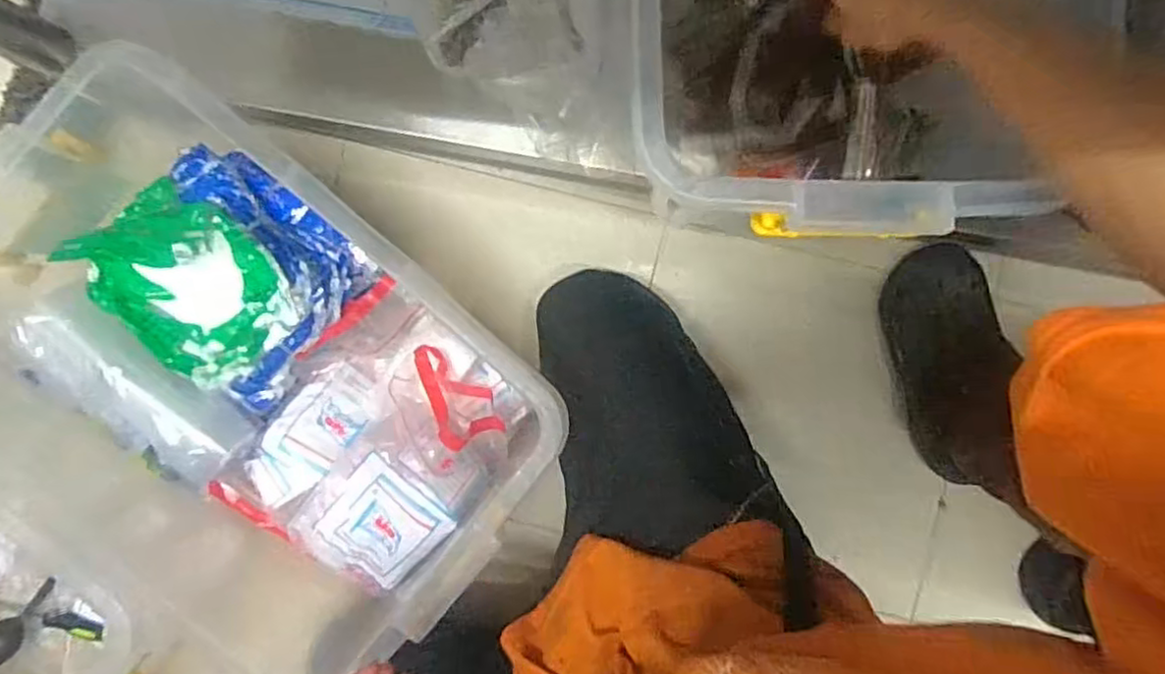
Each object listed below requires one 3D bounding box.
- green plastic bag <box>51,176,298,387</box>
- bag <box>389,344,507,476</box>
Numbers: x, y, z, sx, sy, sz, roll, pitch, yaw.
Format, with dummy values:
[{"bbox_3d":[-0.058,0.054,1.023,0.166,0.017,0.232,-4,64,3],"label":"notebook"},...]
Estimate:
[{"bbox_3d":[-0.388,-0.058,0.654,0.149,0.061,0.198,-44,90,1],"label":"green plastic bag"},{"bbox_3d":[-0.129,0.072,0.665,0.080,0.103,0.133,-29,90,1],"label":"bag"}]

